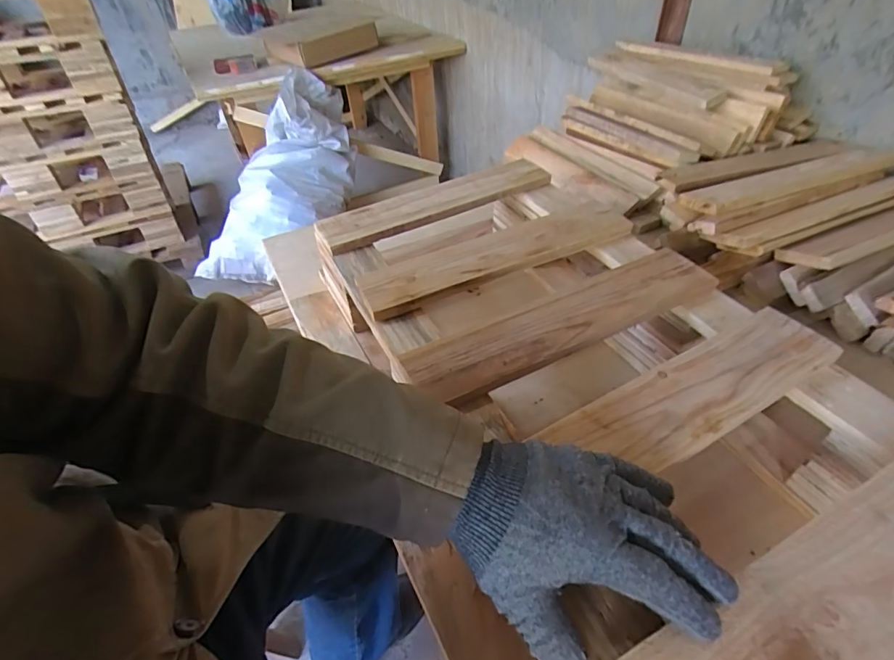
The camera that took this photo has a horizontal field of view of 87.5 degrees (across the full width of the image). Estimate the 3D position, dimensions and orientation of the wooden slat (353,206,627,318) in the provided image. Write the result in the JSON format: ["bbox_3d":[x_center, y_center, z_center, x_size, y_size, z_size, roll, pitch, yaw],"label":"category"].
[{"bbox_3d":[0.068,-0.097,0.564,0.352,0.011,0.086,-18,45,-15],"label":"wooden slat"}]

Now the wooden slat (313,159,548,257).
[{"bbox_3d":[-0.011,-0.187,0.679,0.346,0.021,0.071,-22,46,-19],"label":"wooden slat"}]

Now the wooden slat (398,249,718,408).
[{"bbox_3d":[0.124,-0.009,0.476,0.340,0.015,0.072,-21,46,-18],"label":"wooden slat"}]

